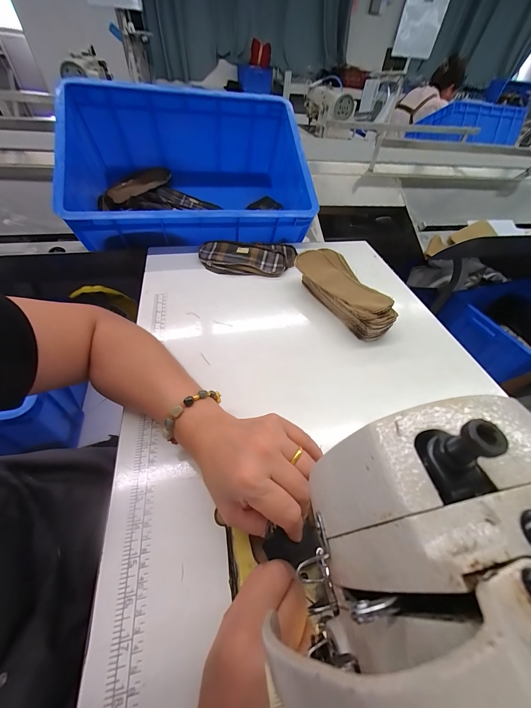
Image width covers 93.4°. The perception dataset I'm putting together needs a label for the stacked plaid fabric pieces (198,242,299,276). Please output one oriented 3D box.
[{"bbox_3d":[-0.035,-0.206,0.533,0.202,0.028,0.086,-2,50,-7],"label":"stacked plaid fabric pieces"}]

